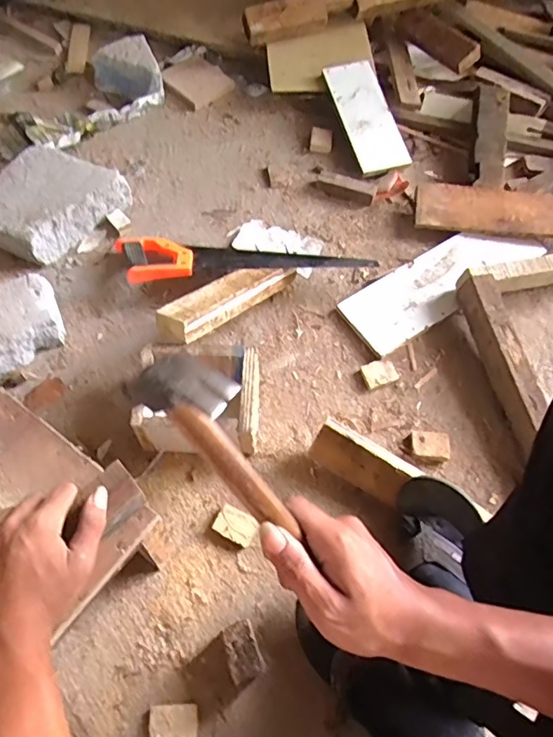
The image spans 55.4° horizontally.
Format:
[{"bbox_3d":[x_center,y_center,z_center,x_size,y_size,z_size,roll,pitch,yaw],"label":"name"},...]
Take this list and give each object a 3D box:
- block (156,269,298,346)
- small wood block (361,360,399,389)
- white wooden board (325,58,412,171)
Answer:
[{"bbox_3d":[-0.070,-0.111,0.797,0.071,0.041,0.254,43,49,17],"label":"block"},{"bbox_3d":[0.165,0.007,0.835,0.050,0.011,0.041,-15,64,-12],"label":"small wood block"},{"bbox_3d":[0.180,-0.512,1.061,0.099,0.013,0.258,-15,77,-5],"label":"white wooden board"}]

